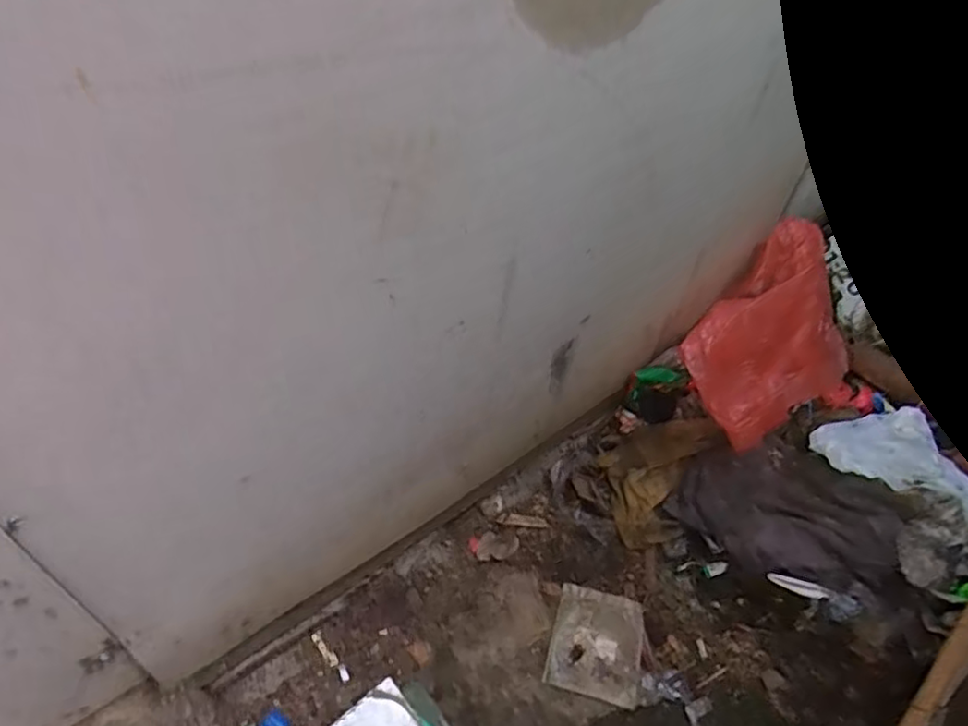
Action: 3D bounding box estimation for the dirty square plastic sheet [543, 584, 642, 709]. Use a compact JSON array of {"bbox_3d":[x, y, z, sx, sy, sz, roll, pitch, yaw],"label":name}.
[{"bbox_3d":[0.183,0.452,1.019,0.145,0.021,0.159,12,47,7],"label":"dirty square plastic sheet"}]

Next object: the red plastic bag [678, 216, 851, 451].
[{"bbox_3d":[0.496,-0.043,1.085,0.249,0.236,0.306,37,55,27],"label":"red plastic bag"}]

